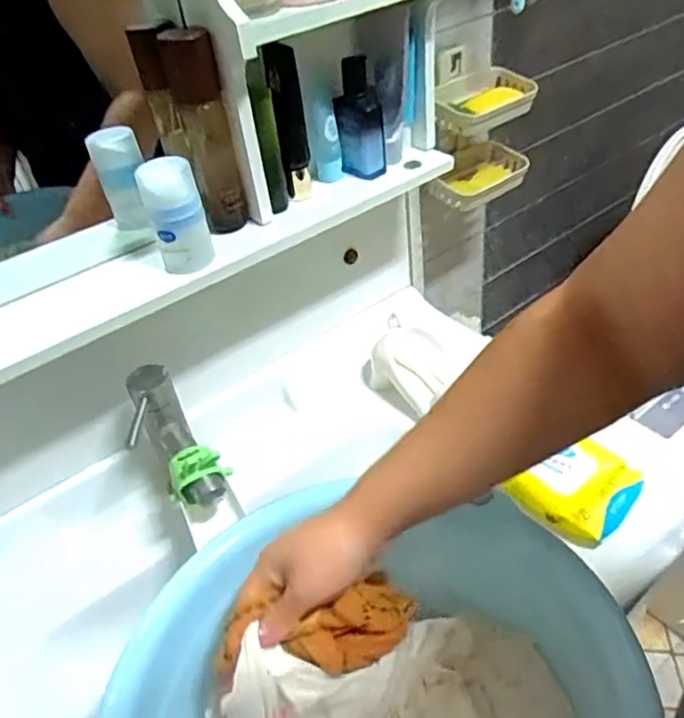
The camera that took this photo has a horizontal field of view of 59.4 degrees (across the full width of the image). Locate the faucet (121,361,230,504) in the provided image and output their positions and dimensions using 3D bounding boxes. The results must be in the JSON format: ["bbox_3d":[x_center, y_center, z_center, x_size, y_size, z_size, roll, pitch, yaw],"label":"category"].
[{"bbox_3d":[-0.164,0.077,0.584,0.065,0.102,0.138,-35,47,-29],"label":"faucet"}]

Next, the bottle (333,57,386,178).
[{"bbox_3d":[0.019,-0.263,0.645,0.050,0.110,0.073,-4,40,6],"label":"bottle"}]

